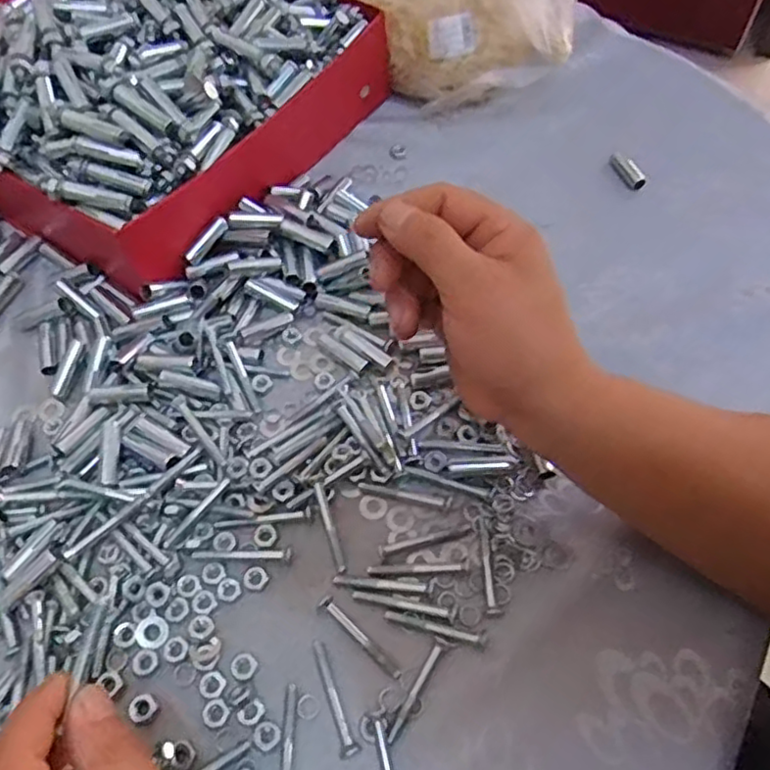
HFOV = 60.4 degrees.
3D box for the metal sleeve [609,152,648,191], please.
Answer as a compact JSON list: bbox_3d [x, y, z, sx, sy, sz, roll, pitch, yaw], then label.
[{"bbox_3d":[0.198,-0.175,0.540,0.012,0.011,0.038,-23,62,-13],"label":"metal sleeve"}]

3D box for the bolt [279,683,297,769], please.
[{"bbox_3d":[-0.049,0.176,0.322,0.009,0.008,0.055,-1,59,-1],"label":"bolt"}]

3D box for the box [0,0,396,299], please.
[{"bbox_3d":[-0.233,-0.273,0.538,0.390,0.108,0.288,31,63,17],"label":"box"}]

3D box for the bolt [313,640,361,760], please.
[{"bbox_3d":[-0.026,0.158,0.334,0.009,0.005,0.057,-18,61,-11],"label":"bolt"}]

